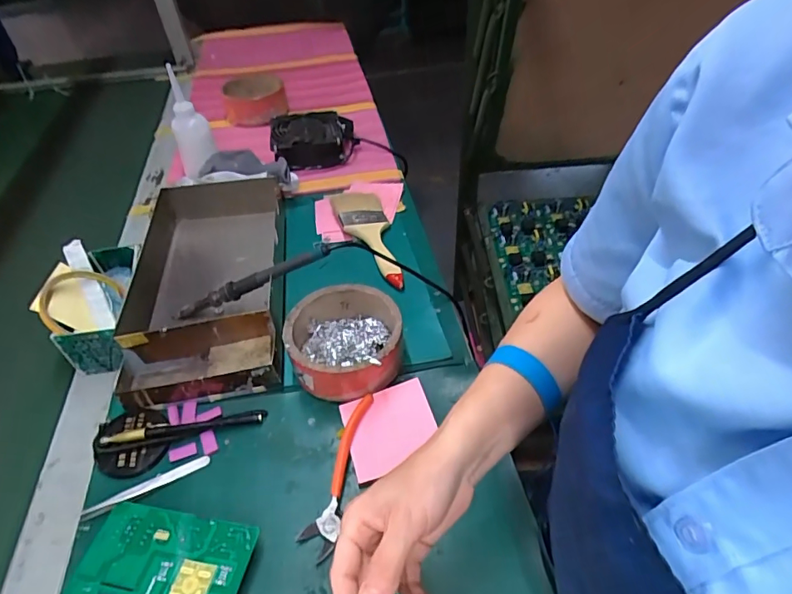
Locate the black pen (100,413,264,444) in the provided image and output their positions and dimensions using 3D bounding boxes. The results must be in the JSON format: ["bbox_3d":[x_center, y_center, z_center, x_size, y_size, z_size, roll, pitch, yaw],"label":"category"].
[{"bbox_3d":[-0.208,0.128,0.477,0.147,0.015,0.013,-9,46,-7],"label":"black pen"}]

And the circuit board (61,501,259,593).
[{"bbox_3d":[-0.188,0.222,0.369,0.131,0.004,0.113,7,45,8],"label":"circuit board"}]

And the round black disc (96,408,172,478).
[{"bbox_3d":[-0.255,0.140,0.474,0.064,0.012,0.069,-1,46,1],"label":"round black disc"}]

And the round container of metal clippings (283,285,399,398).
[{"bbox_3d":[-0.055,0.048,0.521,0.115,0.054,0.115,-1,46,1],"label":"round container of metal clippings"}]

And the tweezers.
[{"bbox_3d":[-0.227,0.174,0.444,0.109,0.004,0.013,-23,49,-19],"label":"tweezers"}]

